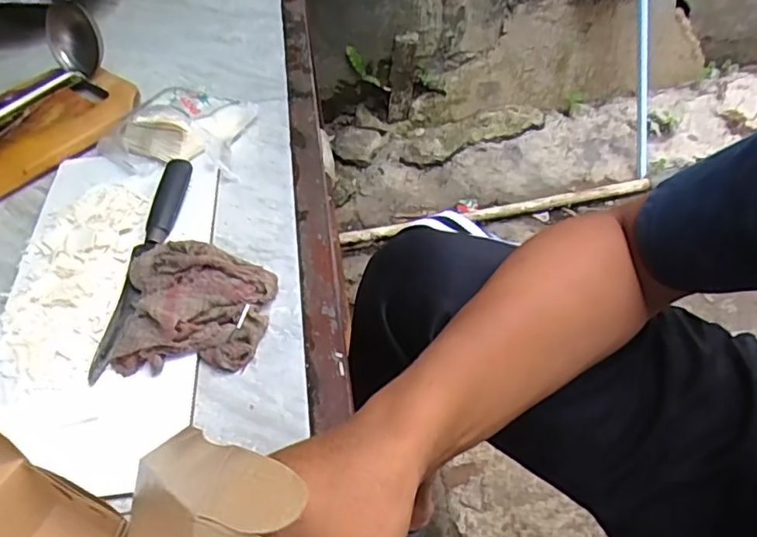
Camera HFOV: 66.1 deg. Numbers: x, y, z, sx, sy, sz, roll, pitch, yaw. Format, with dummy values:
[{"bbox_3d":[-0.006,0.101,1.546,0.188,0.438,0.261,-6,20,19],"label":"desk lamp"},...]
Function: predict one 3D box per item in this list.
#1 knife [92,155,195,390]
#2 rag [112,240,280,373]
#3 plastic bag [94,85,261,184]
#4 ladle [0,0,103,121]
[{"bbox_3d":[-0.220,-0.012,0.543,0.031,0.021,0.246,0,50,6],"label":"knife"},{"bbox_3d":[-0.157,0.028,0.507,0.125,0.052,0.119,-6,50,1],"label":"rag"},{"bbox_3d":[-0.233,-0.165,0.663,0.156,0.061,0.127,0,50,6],"label":"plastic bag"},{"bbox_3d":[-0.472,-0.212,0.694,0.098,0.084,0.283,30,59,27],"label":"ladle"}]

